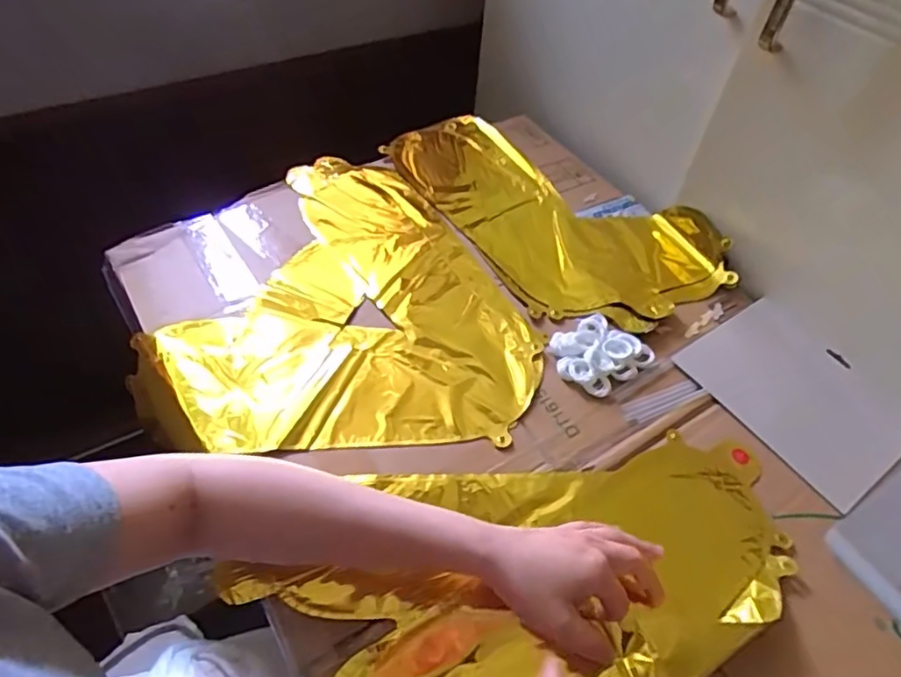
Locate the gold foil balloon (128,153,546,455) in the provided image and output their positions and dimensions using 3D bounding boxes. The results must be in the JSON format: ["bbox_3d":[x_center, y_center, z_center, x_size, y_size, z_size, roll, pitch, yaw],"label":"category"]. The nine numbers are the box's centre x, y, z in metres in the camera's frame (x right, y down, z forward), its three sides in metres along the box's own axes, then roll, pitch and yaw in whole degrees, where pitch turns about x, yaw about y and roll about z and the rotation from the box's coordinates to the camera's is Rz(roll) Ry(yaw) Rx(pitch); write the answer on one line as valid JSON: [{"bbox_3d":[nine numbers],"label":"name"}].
[{"bbox_3d":[-0.073,-0.033,0.608,0.339,0.031,0.384,20,53,13],"label":"gold foil balloon"}]

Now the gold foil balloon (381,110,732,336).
[{"bbox_3d":[0.112,-0.163,0.705,0.227,0.028,0.395,-25,57,-24],"label":"gold foil balloon"}]

